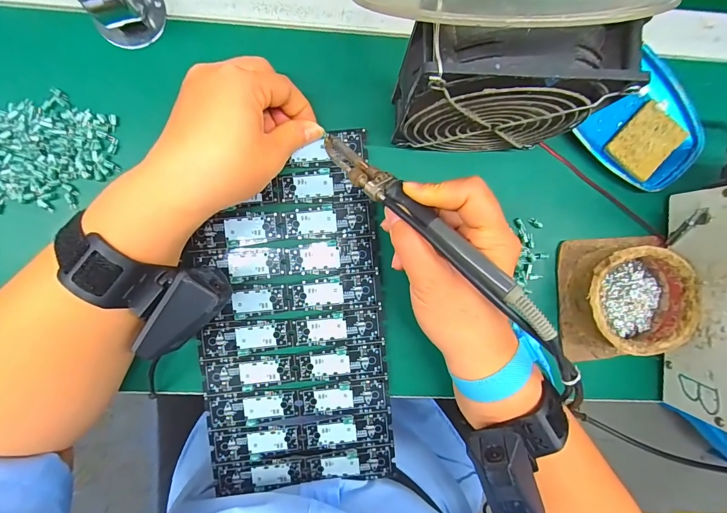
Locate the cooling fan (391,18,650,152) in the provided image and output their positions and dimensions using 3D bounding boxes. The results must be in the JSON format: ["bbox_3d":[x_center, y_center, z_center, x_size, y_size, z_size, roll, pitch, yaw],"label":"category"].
[{"bbox_3d":[0.081,-0.102,0.228,0.129,0.120,0.037,-2,91,-3],"label":"cooling fan"}]

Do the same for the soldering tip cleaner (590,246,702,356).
[{"bbox_3d":[0.215,0.034,0.281,0.082,0.036,0.079,3,91,-3],"label":"soldering tip cleaner"}]

